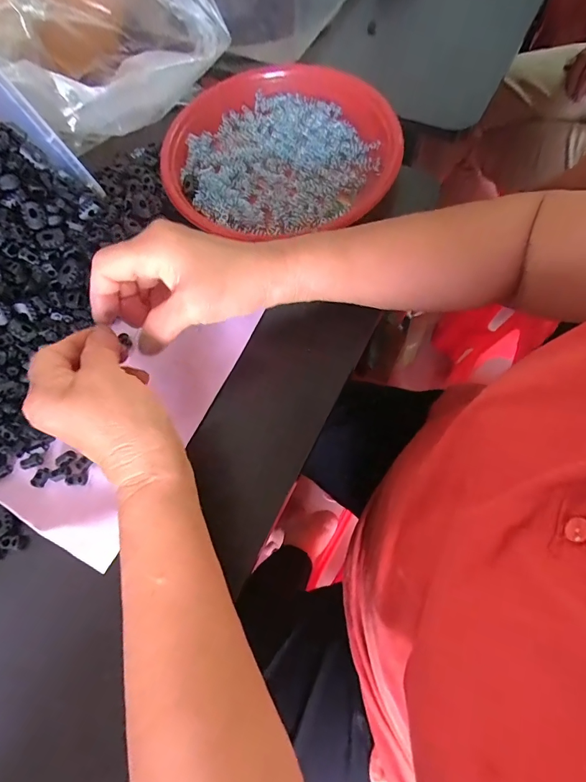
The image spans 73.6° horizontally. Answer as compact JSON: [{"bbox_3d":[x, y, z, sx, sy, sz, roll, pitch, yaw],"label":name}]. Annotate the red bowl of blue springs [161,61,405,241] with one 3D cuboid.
[{"bbox_3d":[-0.009,-0.250,0.407,0.224,0.044,0.223,1,73,-2],"label":"red bowl of blue springs"}]

